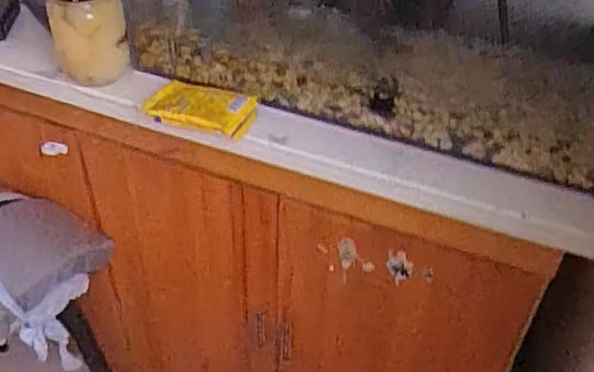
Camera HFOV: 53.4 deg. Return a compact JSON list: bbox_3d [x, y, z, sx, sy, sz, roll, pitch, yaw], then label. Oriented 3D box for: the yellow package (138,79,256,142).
[{"bbox_3d":[-0.111,-0.094,0.703,0.122,0.021,0.073,14,41,13],"label":"yellow package"}]

